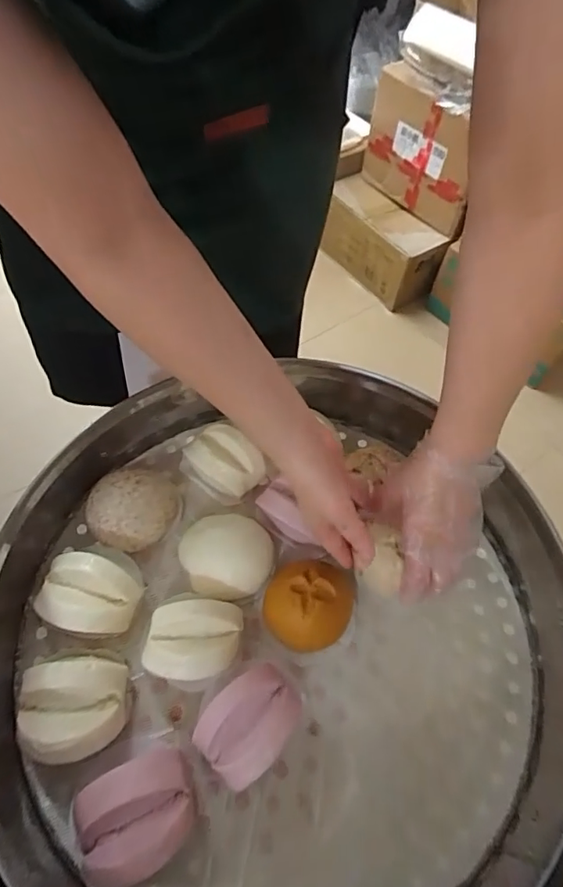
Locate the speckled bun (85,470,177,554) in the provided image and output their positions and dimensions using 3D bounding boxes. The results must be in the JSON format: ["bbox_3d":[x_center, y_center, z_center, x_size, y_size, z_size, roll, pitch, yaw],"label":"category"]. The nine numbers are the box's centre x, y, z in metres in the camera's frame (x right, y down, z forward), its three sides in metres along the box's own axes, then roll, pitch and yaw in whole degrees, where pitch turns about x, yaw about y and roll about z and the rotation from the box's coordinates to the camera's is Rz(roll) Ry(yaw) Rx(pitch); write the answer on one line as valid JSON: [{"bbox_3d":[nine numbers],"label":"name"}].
[{"bbox_3d":[-0.156,0.069,0.517,0.086,0.043,0.081,2,60,-3],"label":"speckled bun"}]

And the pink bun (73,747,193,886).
[{"bbox_3d":[-0.109,0.280,0.374,0.085,0.046,0.069,-20,63,-15],"label":"pink bun"}]

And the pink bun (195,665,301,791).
[{"bbox_3d":[-0.028,0.236,0.423,0.068,0.050,0.090,33,63,15],"label":"pink bun"}]

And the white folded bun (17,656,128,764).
[{"bbox_3d":[-0.175,0.219,0.412,0.083,0.056,0.075,-4,60,-6],"label":"white folded bun"}]

